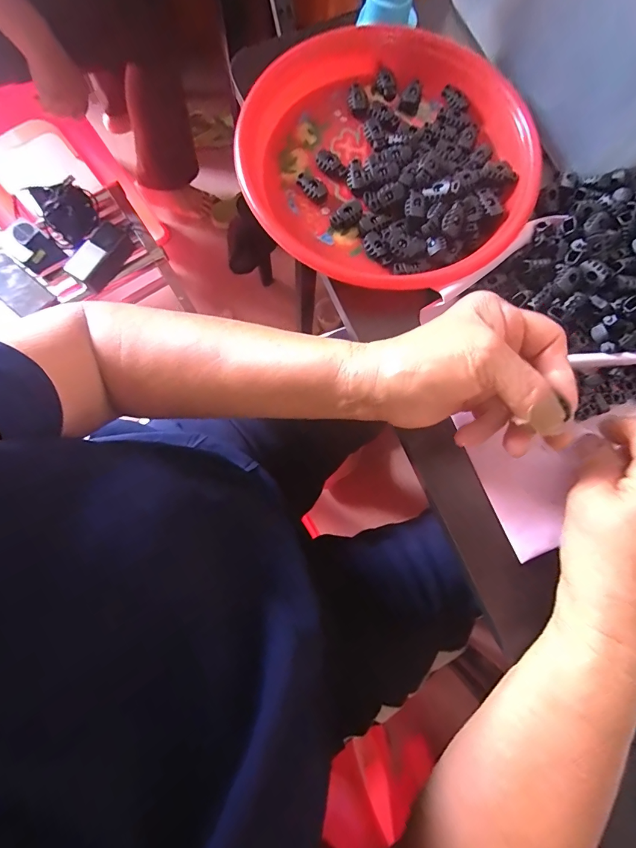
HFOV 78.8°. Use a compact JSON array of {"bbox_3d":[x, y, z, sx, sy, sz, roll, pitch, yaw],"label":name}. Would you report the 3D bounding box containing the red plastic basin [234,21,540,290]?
[{"bbox_3d":[0.057,-0.221,0.317,0.227,0.034,0.240,21,79,3],"label":"red plastic basin"}]

